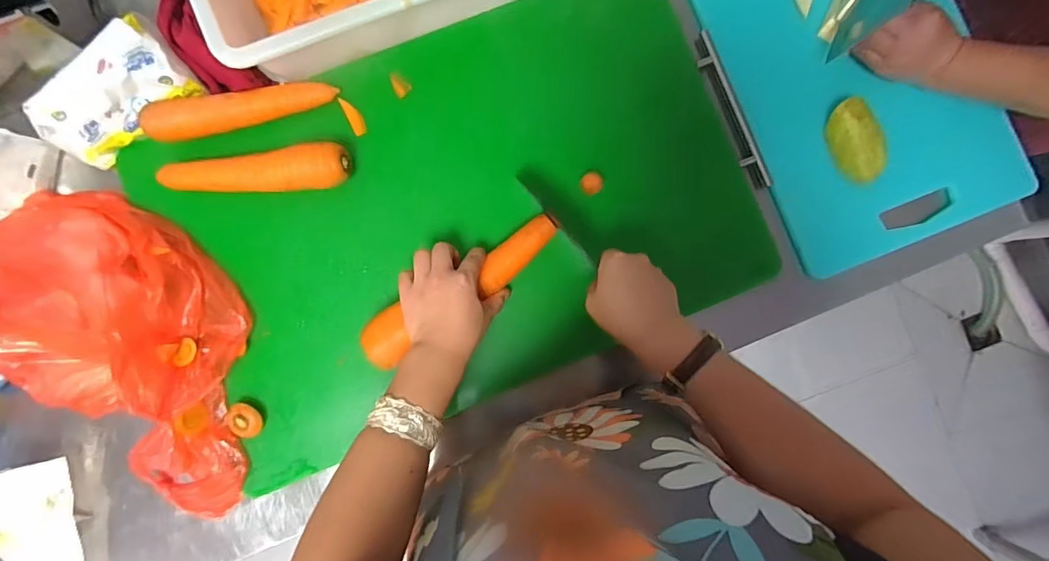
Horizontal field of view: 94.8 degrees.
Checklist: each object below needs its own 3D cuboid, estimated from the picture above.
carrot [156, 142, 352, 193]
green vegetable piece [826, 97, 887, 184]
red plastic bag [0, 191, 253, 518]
[{"bbox_3d":[-0.285,-0.111,0.505,0.196,0.041,0.042,-8,87,-3],"label":"carrot"},{"bbox_3d":[0.380,-0.159,0.553,0.038,0.035,0.094,-18,87,-3],"label":"green vegetable piece"},{"bbox_3d":[-0.413,0.079,0.488,0.233,0.081,0.360,-9,87,-3],"label":"red plastic bag"}]

